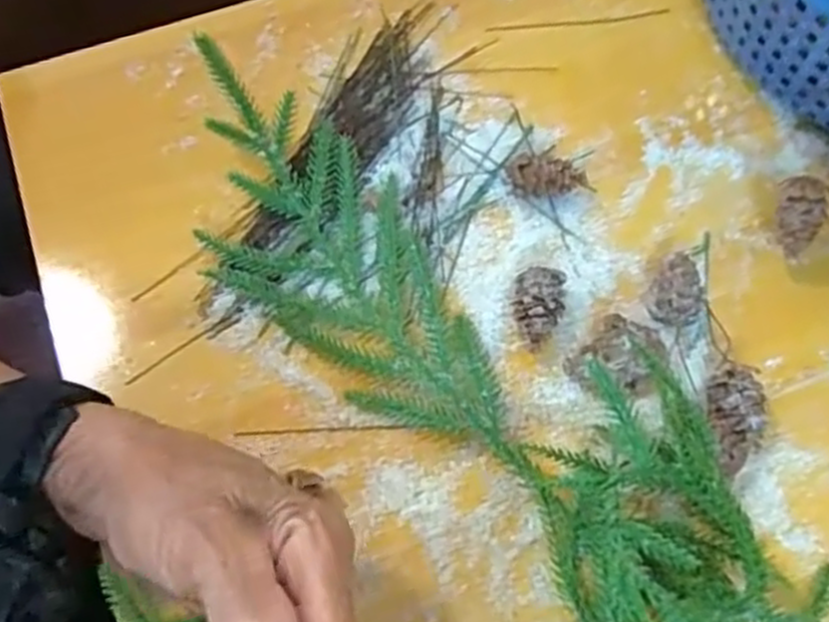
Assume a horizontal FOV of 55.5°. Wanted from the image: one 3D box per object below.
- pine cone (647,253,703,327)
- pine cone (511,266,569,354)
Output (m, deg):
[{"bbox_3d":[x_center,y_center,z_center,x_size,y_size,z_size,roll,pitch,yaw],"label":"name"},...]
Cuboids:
[{"bbox_3d":[0.118,-0.008,0.352,0.023,0.020,0.033,28,69,11],"label":"pine cone"},{"bbox_3d":[0.055,-0.002,0.347,0.022,0.021,0.036,12,67,4],"label":"pine cone"}]

